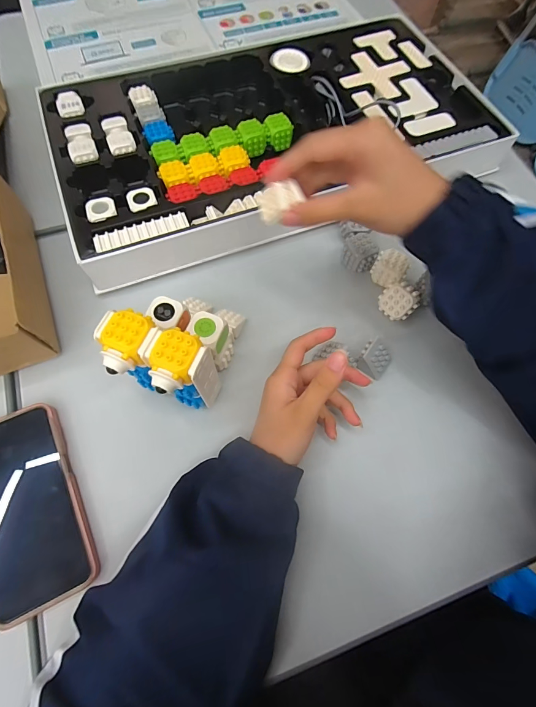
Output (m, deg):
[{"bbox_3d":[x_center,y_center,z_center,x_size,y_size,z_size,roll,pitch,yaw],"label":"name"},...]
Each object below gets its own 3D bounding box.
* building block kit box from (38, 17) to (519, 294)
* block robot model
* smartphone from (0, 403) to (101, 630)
[{"bbox_3d":[0.010,-0.297,0.454,0.545,0.052,0.336,-20,71,-10],"label":"building block kit box"},{"bbox_3d":[-0.077,-0.016,0.309,0.084,0.114,0.121,14,69,3],"label":"block robot model"},{"bbox_3d":[-0.211,0.133,0.300,0.080,0.018,0.166,-25,72,-11],"label":"smartphone"}]

